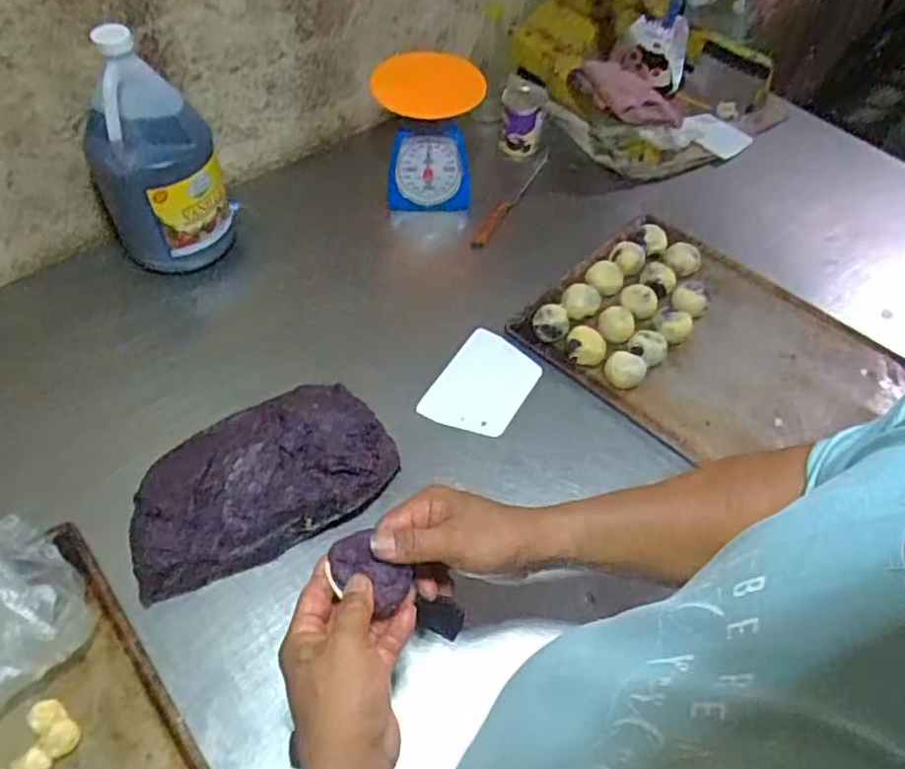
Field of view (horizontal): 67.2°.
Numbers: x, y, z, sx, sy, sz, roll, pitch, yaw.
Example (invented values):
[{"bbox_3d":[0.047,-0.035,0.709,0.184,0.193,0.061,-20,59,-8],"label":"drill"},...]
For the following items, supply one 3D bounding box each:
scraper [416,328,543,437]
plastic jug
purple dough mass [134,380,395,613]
[{"bbox_3d":[0.040,-0.001,0.835,0.106,0.007,0.146,30,58,17],"label":"scraper"},{"bbox_3d":[-0.376,-0.288,0.852,0.150,0.282,0.143,-25,60,-20],"label":"plastic jug"},{"bbox_3d":[-0.198,0.096,0.700,0.268,0.075,0.146,-23,59,-19],"label":"purple dough mass"}]

